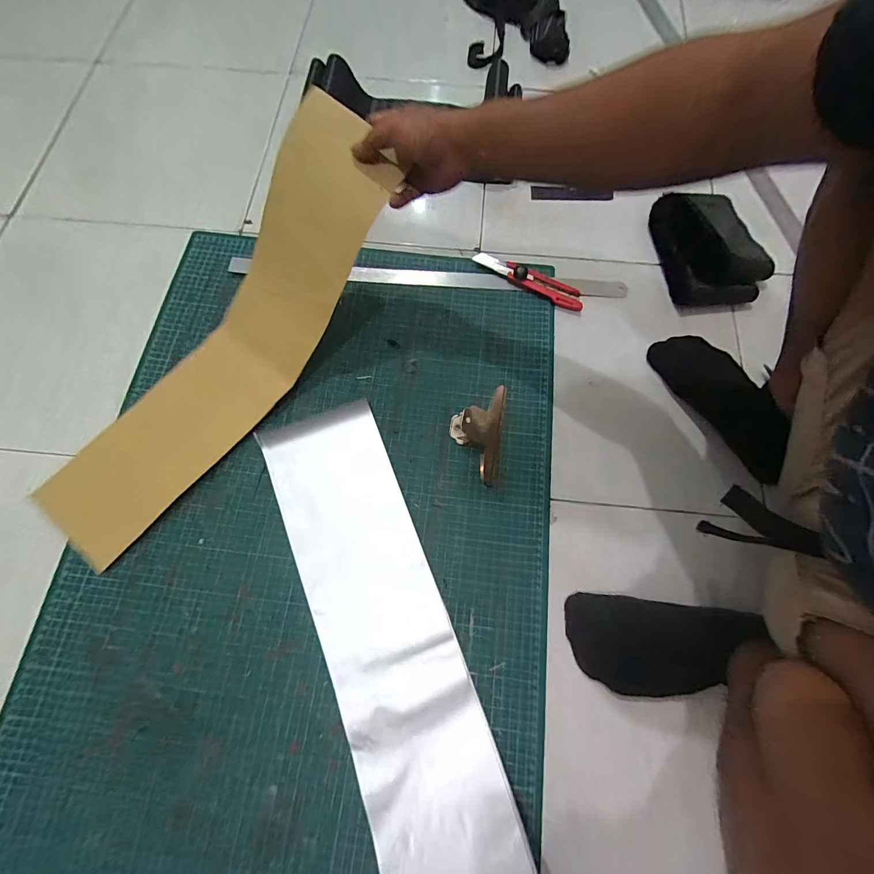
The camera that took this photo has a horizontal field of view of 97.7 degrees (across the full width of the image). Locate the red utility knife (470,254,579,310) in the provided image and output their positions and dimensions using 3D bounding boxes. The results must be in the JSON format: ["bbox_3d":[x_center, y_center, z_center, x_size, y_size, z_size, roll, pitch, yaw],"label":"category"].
[{"bbox_3d":[0.144,-0.250,0.603,0.183,0.021,0.034,28,74,8],"label":"red utility knife"}]

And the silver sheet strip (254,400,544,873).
[{"bbox_3d":[-0.054,0.249,0.399,0.158,0.096,0.635,-23,67,-8],"label":"silver sheet strip"}]

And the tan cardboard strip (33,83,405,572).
[{"bbox_3d":[-0.247,-0.107,0.473,0.127,0.091,0.579,34,94,9],"label":"tan cardboard strip"}]

